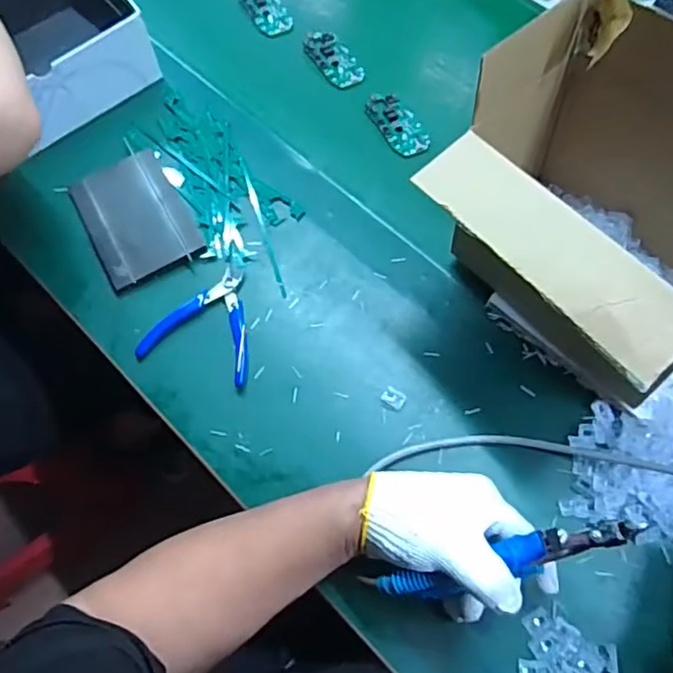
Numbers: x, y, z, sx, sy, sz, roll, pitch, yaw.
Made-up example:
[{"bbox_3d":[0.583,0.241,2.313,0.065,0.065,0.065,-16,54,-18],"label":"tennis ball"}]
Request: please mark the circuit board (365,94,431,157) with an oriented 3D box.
[{"bbox_3d":[0.069,-0.245,0.718,0.044,0.004,0.097,-27,67,-12],"label":"circuit board"}]

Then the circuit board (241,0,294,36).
[{"bbox_3d":[-0.093,-0.427,0.808,0.046,0.004,0.106,-25,67,-11],"label":"circuit board"}]

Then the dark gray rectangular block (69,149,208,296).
[{"bbox_3d":[-0.211,-0.125,0.656,0.103,0.011,0.147,-27,67,-12],"label":"dark gray rectangular block"}]

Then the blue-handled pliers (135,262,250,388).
[{"bbox_3d":[-0.121,-0.018,0.609,0.108,0.011,0.120,16,66,8],"label":"blue-handled pliers"}]

